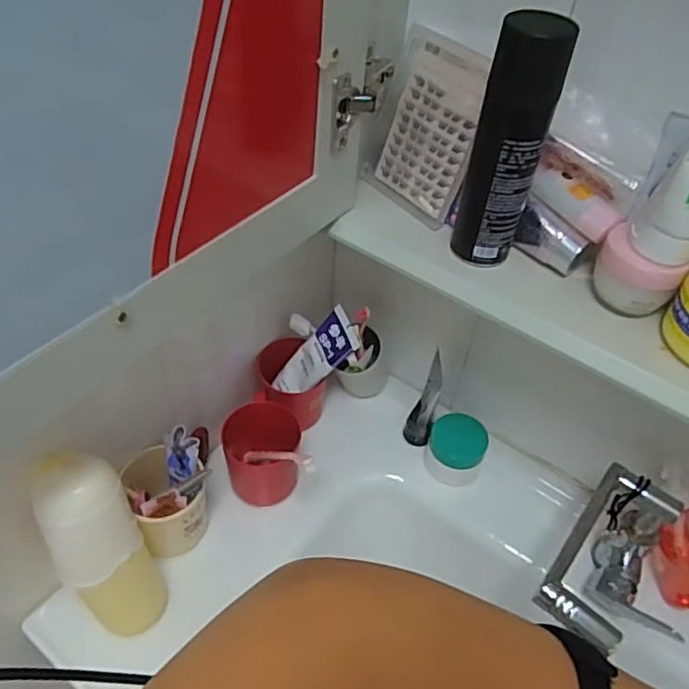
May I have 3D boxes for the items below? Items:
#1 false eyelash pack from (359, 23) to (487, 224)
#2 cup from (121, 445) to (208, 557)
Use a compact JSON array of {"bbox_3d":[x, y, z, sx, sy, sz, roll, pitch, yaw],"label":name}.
[{"bbox_3d":[0.075,-0.190,0.532,0.011,0.142,0.102,-13,44,-46],"label":"false eyelash pack"},{"bbox_3d":[-0.184,0.173,0.651,0.078,0.110,0.087,-21,53,-22],"label":"cup"}]

